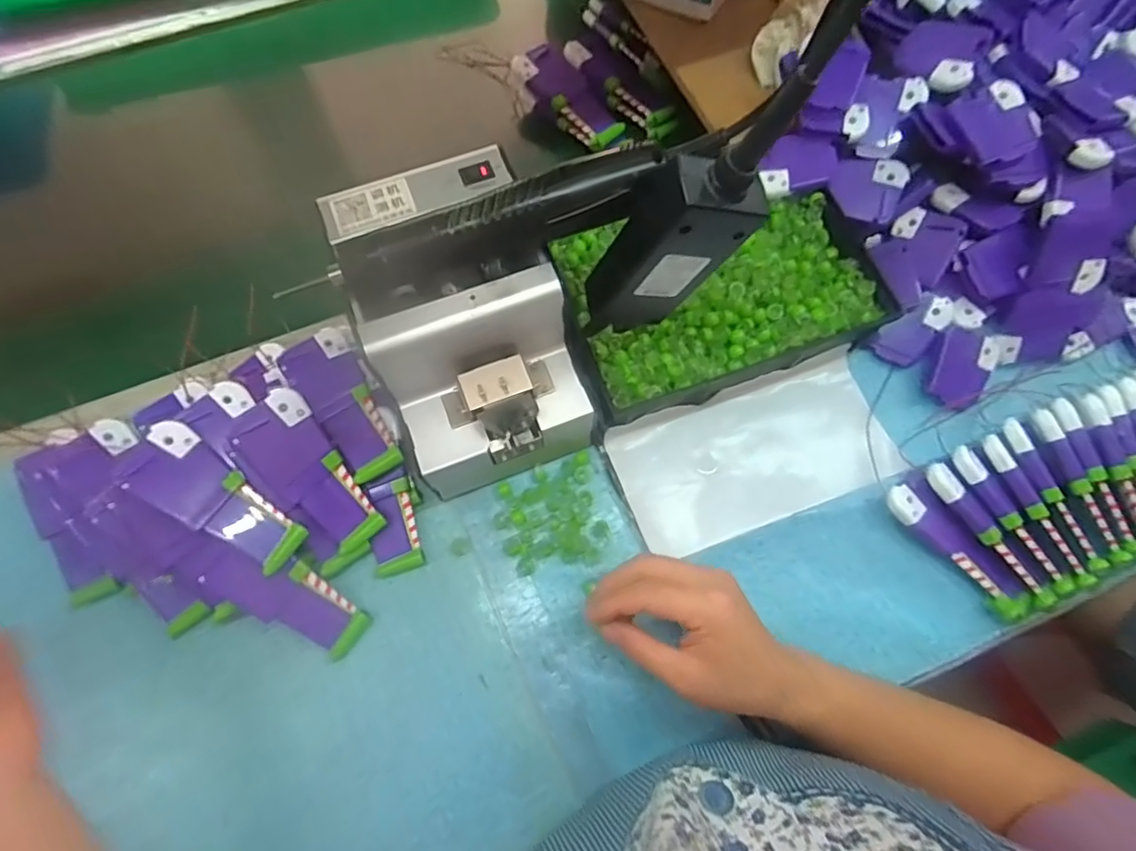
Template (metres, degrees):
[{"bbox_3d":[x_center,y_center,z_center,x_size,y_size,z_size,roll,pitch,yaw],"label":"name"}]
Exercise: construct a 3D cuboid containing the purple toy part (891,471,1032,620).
[{"bbox_3d":[0.284,0.090,0.424,0.031,0.025,0.118,-38,75,-12],"label":"purple toy part"}]

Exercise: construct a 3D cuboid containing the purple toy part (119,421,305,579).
[{"bbox_3d":[-0.232,0.050,0.384,0.115,0.014,0.047,38,74,-5],"label":"purple toy part"}]

